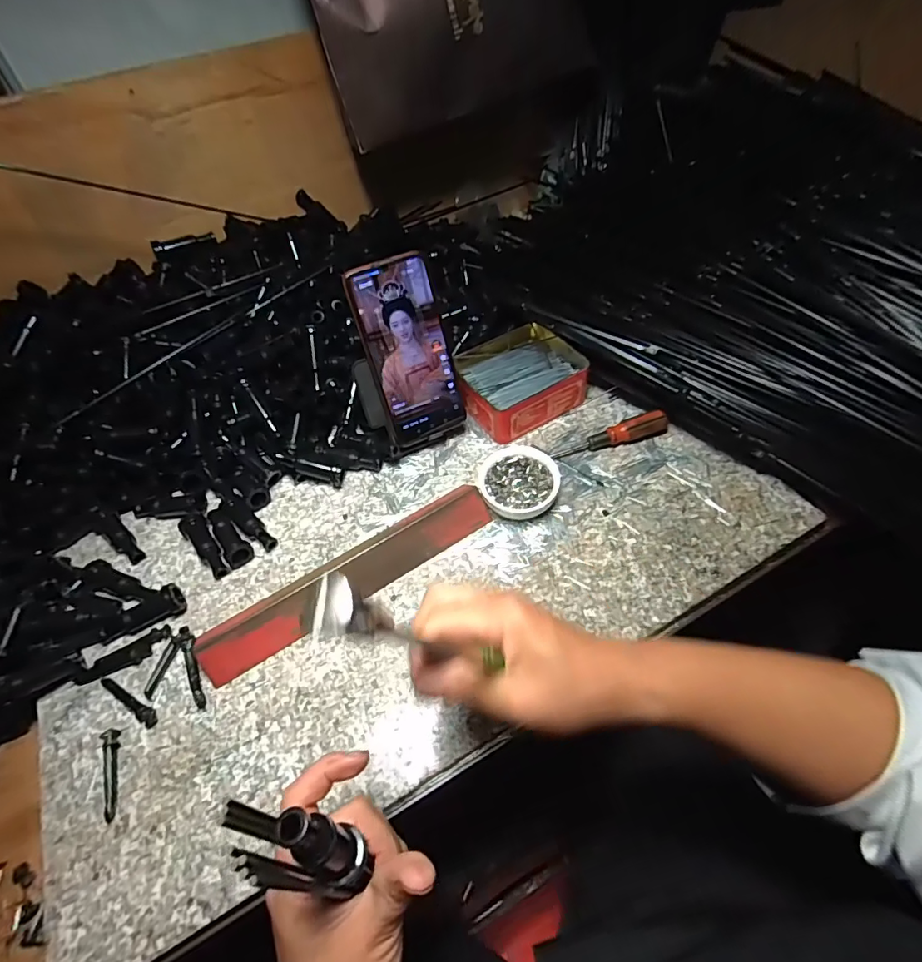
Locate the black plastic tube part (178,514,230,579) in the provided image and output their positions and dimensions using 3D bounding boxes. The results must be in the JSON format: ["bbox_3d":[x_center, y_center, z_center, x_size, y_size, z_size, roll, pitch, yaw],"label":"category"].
[{"bbox_3d":[-0.231,0.058,0.456,0.020,0.016,0.069,-35,57,-20],"label":"black plastic tube part"}]

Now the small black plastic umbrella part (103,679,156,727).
[{"bbox_3d":[-0.250,0.165,0.380,0.058,0.004,0.011,23,58,21],"label":"small black plastic umbrella part"}]

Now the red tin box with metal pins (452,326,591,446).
[{"bbox_3d":[0.059,-0.110,0.540,0.127,0.041,0.113,-29,55,-16],"label":"red tin box with metal pins"}]

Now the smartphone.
[{"bbox_3d":[-0.048,-0.117,0.469,0.075,0.163,0.009,-23,29,-11],"label":"smartphone"}]

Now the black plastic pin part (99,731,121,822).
[{"bbox_3d":[-0.244,0.202,0.349,0.013,0.004,0.060,-21,54,-10],"label":"black plastic pin part"}]

